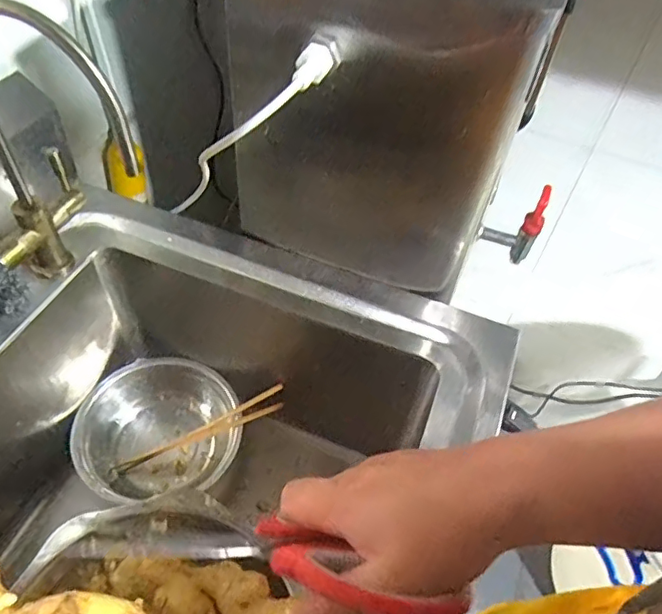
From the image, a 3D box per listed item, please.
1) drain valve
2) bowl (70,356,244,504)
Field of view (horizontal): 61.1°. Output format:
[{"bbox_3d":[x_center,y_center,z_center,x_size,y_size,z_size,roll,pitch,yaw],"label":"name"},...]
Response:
[{"bbox_3d":[0.252,-0.116,0.778,0.075,0.124,0.028,22,51,13],"label":"drain valve"},{"bbox_3d":[-0.218,0.160,0.729,0.194,0.092,0.179,3,49,-3],"label":"bowl"}]

